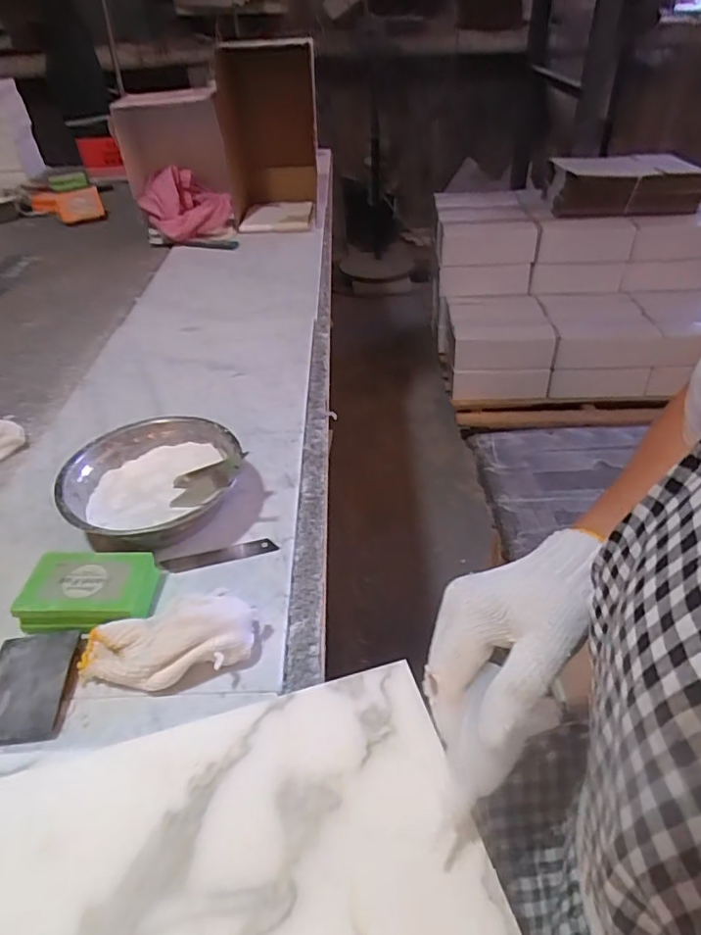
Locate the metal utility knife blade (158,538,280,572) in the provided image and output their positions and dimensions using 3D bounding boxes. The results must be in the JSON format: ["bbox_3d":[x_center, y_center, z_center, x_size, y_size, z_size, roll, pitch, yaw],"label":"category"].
[{"bbox_3d":[-0.117,0.077,0.505,0.100,0.004,0.018,-12,41,-9],"label":"metal utility knife blade"}]

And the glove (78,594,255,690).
[{"bbox_3d":[-0.134,0.126,0.414,0.121,0.045,0.053,-6,40,-2],"label":"glove"}]

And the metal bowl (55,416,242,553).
[{"bbox_3d":[-0.180,0.017,0.534,0.154,0.057,0.155,-2,40,2],"label":"metal bowl"}]

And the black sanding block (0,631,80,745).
[{"bbox_3d":[-0.225,0.155,0.404,0.058,0.015,0.077,-8,40,-5],"label":"black sanding block"}]

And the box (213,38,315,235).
[{"bbox_3d":[-0.172,-0.706,1.223,0.205,0.335,0.240,-9,40,-6],"label":"box"}]

